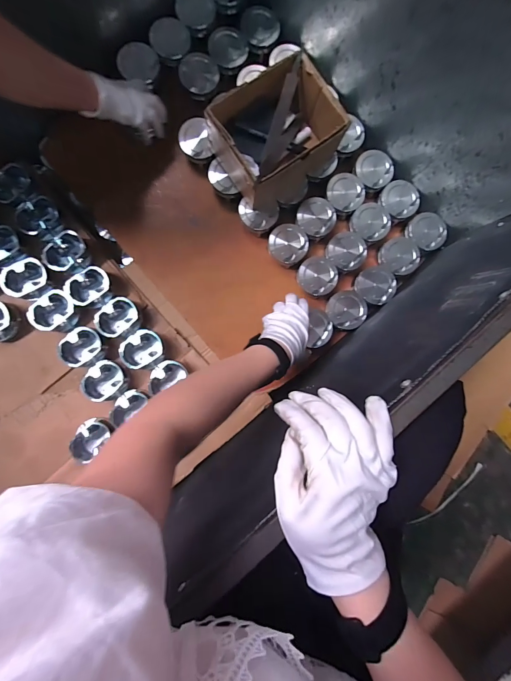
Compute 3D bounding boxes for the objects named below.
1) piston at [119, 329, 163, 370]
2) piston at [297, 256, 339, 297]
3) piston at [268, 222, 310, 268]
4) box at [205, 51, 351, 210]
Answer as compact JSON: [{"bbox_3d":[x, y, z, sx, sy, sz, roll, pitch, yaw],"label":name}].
[{"bbox_3d":[-0.215,0.016,0.601,0.073,0.045,0.071,0,91,-7],"label":"piston"},{"bbox_3d":[0.120,-0.126,0.628,0.077,0.043,0.075,0,91,-7],"label":"piston"},{"bbox_3d":[0.062,-0.185,0.614,0.074,0.034,0.071,0,91,-7],"label":"piston"},{"bbox_3d":[0.036,-0.359,0.556,0.194,0.094,0.166,-38,95,-5],"label":"box"}]

